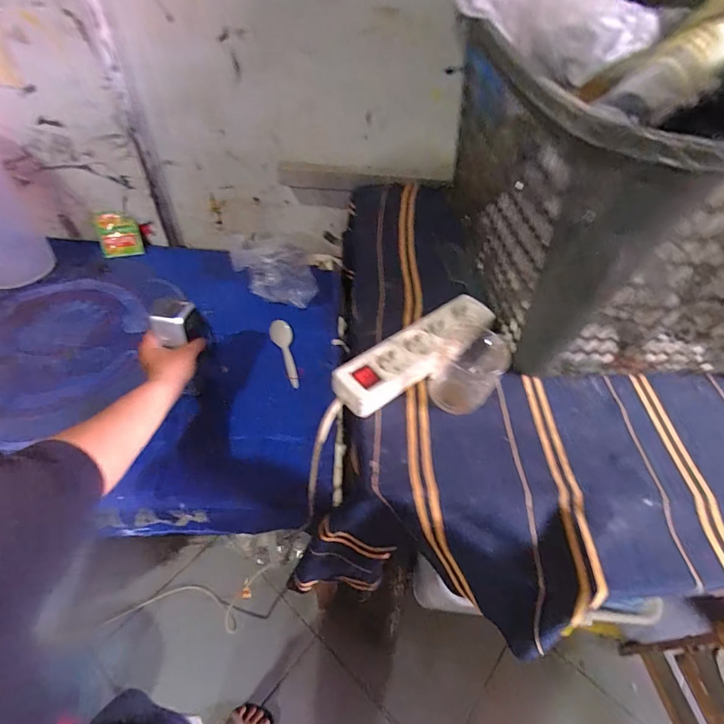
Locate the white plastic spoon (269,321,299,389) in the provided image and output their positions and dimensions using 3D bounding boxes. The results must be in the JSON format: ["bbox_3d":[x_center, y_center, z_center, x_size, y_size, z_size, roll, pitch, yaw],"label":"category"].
[{"bbox_3d":[-0.137,-0.019,0.709,0.039,0.023,0.137,-8,51,-12],"label":"white plastic spoon"}]

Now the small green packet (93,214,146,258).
[{"bbox_3d":[-0.516,-0.268,0.855,0.088,0.087,0.010,-5,30,0],"label":"small green packet"}]

